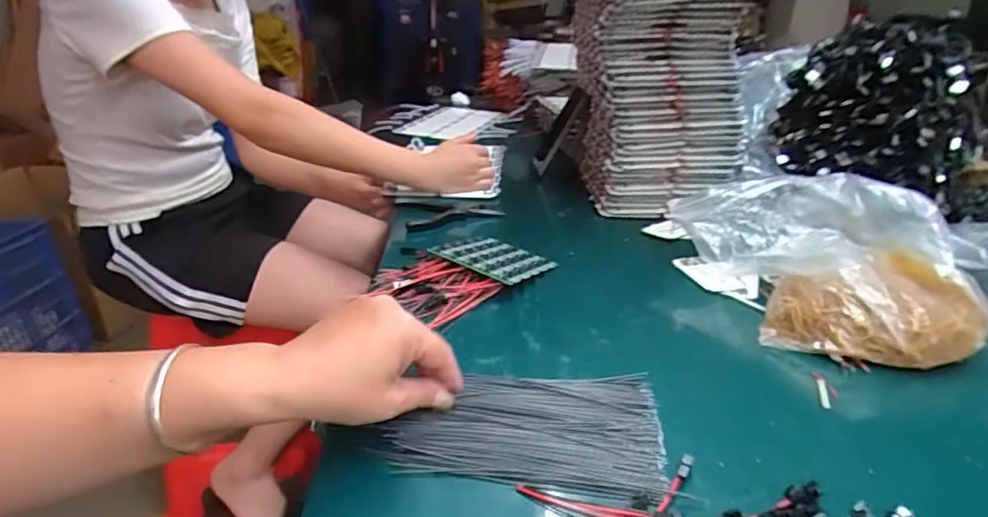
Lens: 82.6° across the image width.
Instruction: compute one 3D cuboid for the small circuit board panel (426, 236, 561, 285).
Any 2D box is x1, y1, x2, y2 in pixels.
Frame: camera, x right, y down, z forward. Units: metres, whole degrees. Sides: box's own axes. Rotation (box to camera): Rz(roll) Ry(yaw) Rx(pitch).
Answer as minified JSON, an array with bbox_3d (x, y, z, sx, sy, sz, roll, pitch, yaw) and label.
[{"bbox_3d":[-0.001,-0.003,0.644,0.112,0.009,0.098,25,25,25],"label":"small circuit board panel"}]

